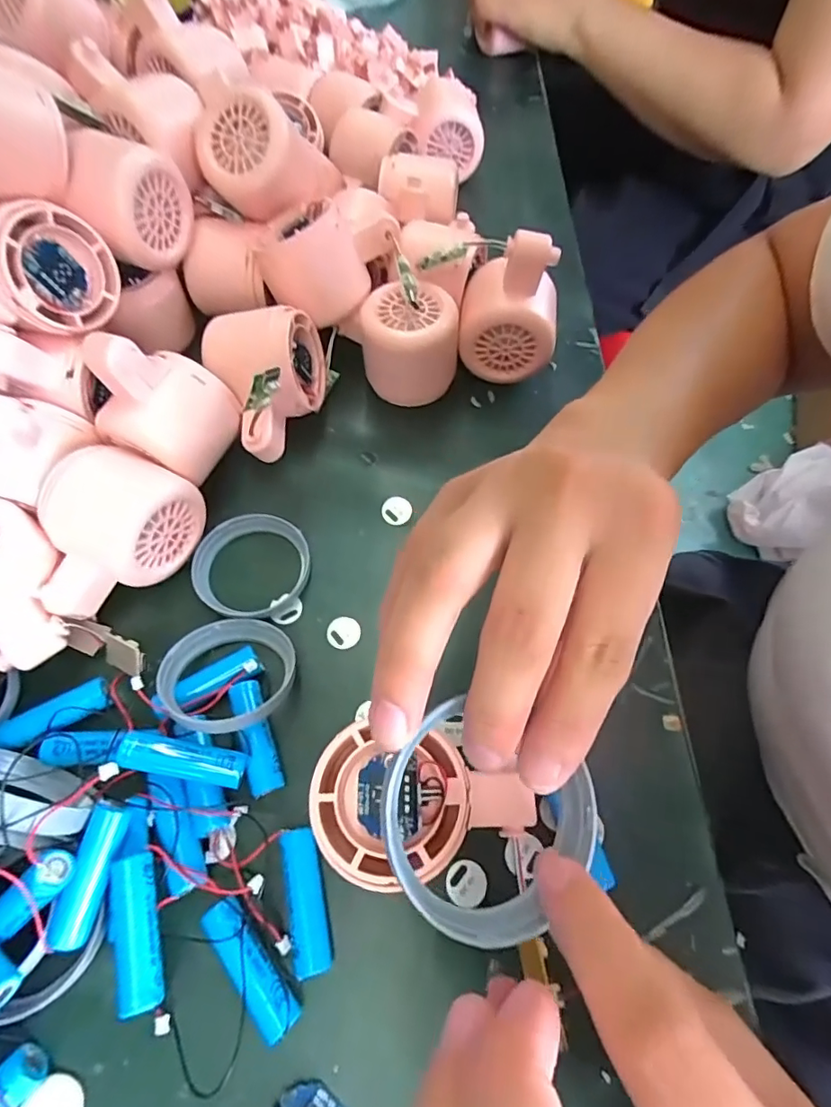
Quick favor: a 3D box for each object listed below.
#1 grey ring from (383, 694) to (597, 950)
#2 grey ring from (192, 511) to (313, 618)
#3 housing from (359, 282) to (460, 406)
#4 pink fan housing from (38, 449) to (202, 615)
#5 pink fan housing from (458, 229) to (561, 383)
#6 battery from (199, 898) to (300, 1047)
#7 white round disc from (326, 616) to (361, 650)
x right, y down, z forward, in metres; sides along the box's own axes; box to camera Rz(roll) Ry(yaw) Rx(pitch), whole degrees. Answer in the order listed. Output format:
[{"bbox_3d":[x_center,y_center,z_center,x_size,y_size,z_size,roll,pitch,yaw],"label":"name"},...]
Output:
[{"bbox_3d":[0.018,0.071,0.139,0.055,0.010,0.051,1,63,-1],"label":"grey ring"},{"bbox_3d":[-0.085,0.006,0.274,0.055,0.015,0.057,1,63,-1],"label":"grey ring"},{"bbox_3d":[-0.004,-0.126,0.321,0.057,0.053,0.053,2,63,0],"label":"housing"},{"bbox_3d":[-0.149,-0.008,0.256,0.053,0.054,0.080,25,65,11],"label":"pink fan housing"},{"bbox_3d":[0.057,-0.147,0.315,0.055,0.086,0.048,8,63,3],"label":"pink fan housing"},{"bbox_3d":[-0.061,0.154,0.196,0.014,0.016,0.049,-37,69,-18],"label":"battery"},{"bbox_3d":[-0.036,0.040,0.265,0.017,0.004,0.016,1,63,-1],"label":"white round disc"}]

